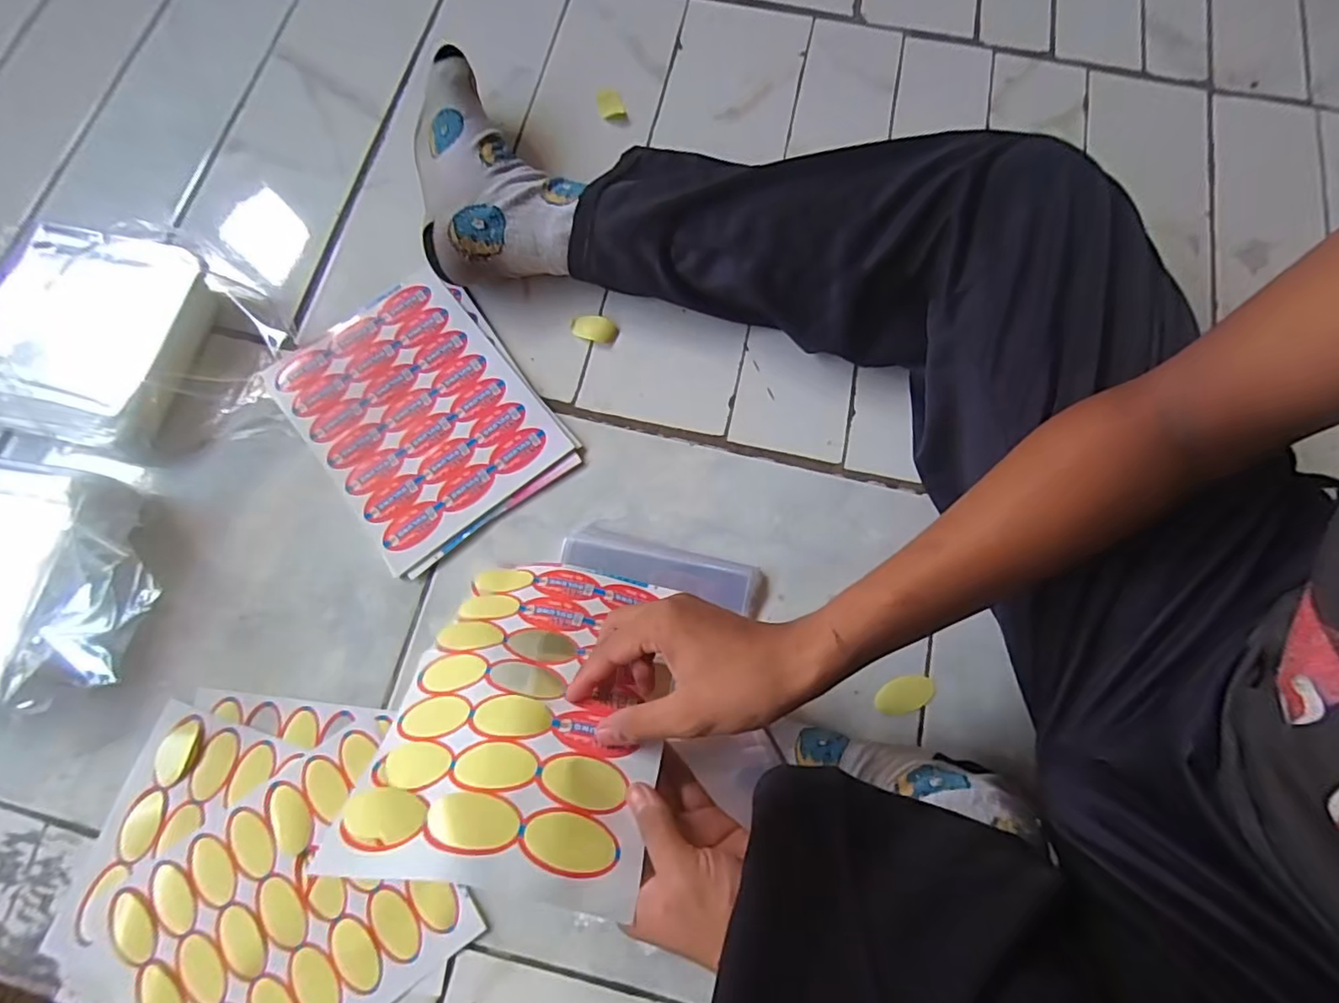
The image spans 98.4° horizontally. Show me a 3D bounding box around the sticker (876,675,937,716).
[{"bbox_3d":[0.183,0.150,0.450,0.045,0.008,0.024,-20,76,-5],"label":"sticker"}]

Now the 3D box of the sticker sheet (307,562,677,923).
[{"bbox_3d":[-0.095,0.122,0.369,0.163,0.025,0.225,1,36,2],"label":"sticker sheet"}]

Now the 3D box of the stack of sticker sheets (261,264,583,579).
[{"bbox_3d":[-0.219,-0.080,0.505,0.180,0.010,0.246,-36,78,-8],"label":"stack of sticker sheets"}]

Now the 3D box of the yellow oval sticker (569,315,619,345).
[{"bbox_3d":[-0.069,-0.158,0.528,0.043,0.008,0.024,14,76,4],"label":"yellow oval sticker"}]

